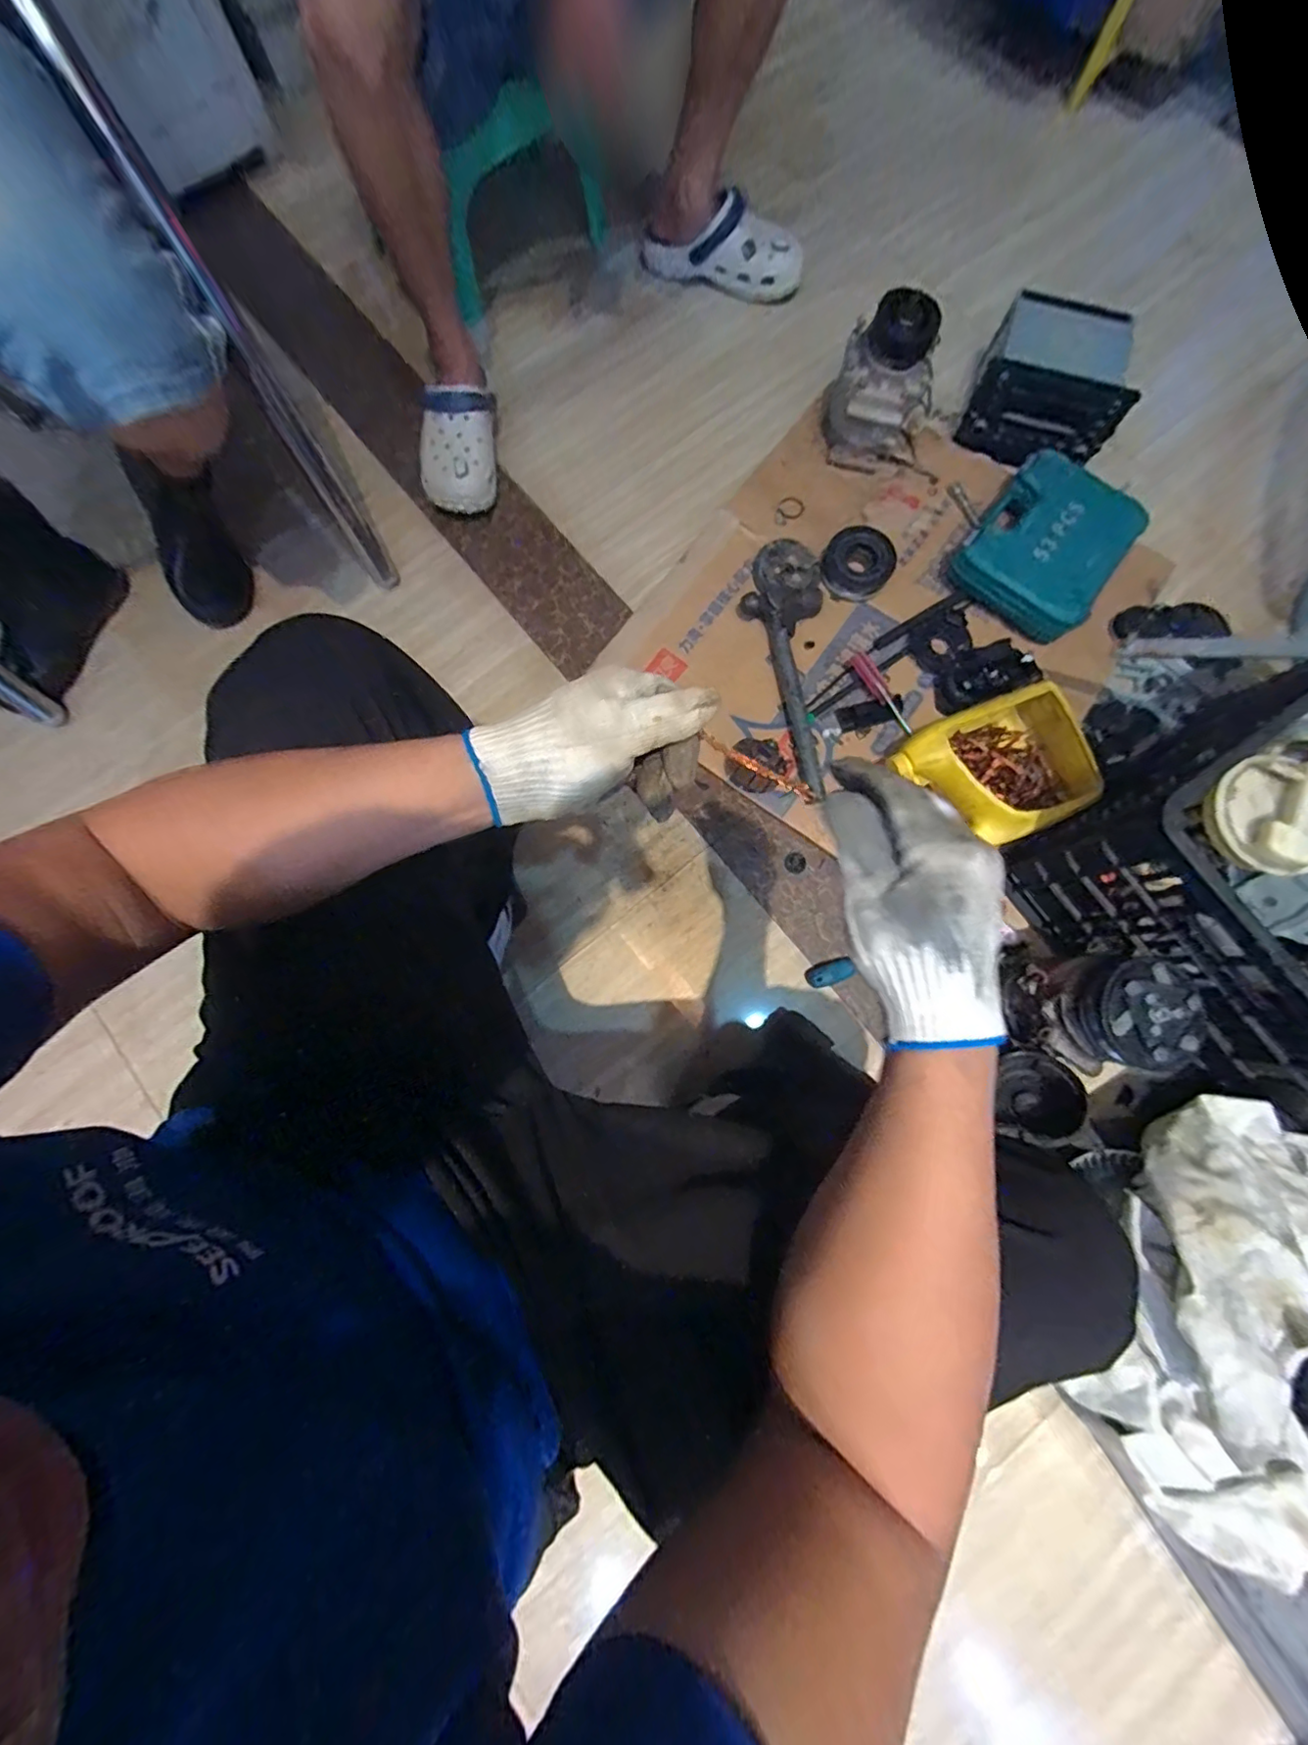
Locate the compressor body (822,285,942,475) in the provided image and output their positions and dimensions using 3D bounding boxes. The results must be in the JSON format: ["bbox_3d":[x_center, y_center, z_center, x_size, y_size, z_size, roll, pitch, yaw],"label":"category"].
[{"bbox_3d":[0.342,-0.731,0.848,0.151,0.193,0.122,23,79,4],"label":"compressor body"}]

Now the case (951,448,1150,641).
[{"bbox_3d":[0.585,-0.486,0.840,0.205,0.050,0.249,35,82,6],"label":"case"}]

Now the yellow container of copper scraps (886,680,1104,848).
[{"bbox_3d":[0.459,-0.132,0.760,0.211,0.099,0.175,-20,79,-5],"label":"yellow container of copper scraps"}]

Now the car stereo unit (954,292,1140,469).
[{"bbox_3d":[0.623,-0.768,0.891,0.218,0.106,0.210,21,78,4],"label":"car stereo unit"}]

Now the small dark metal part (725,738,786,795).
[{"bbox_3d":[0.138,-0.147,0.791,0.061,0.073,0.075,-33,80,-7],"label":"small dark metal part"}]

